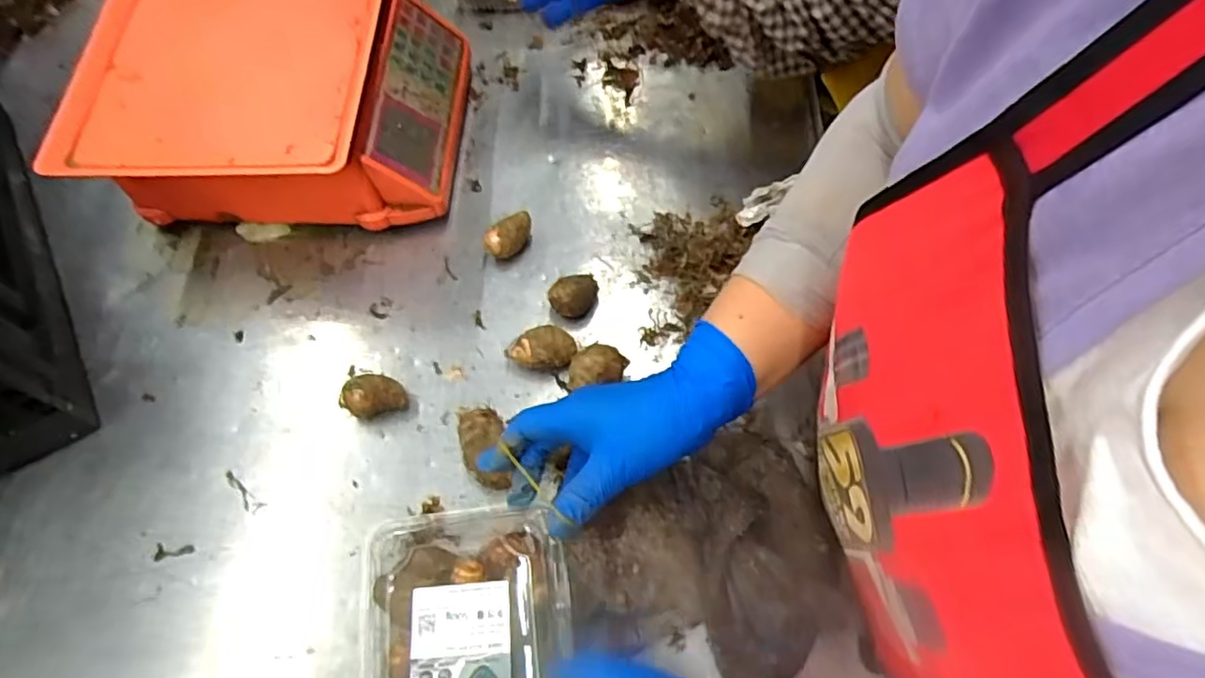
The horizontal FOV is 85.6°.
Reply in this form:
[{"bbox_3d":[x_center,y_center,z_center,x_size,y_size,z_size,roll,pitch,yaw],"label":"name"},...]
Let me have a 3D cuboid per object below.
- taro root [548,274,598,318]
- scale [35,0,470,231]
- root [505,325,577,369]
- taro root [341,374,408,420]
[{"bbox_3d":[-0.024,-0.034,0.564,0.042,0.034,0.032,-12,66,-3],"label":"taro root"},{"bbox_3d":[-0.283,-0.237,0.606,0.284,0.129,0.291,-1,66,2],"label":"scale"},{"bbox_3d":[-0.051,0.009,0.544,0.057,0.035,0.031,3,66,3],"label":"root"},{"bbox_3d":[-0.186,0.046,0.530,0.044,0.030,0.031,-21,67,-7],"label":"taro root"}]

